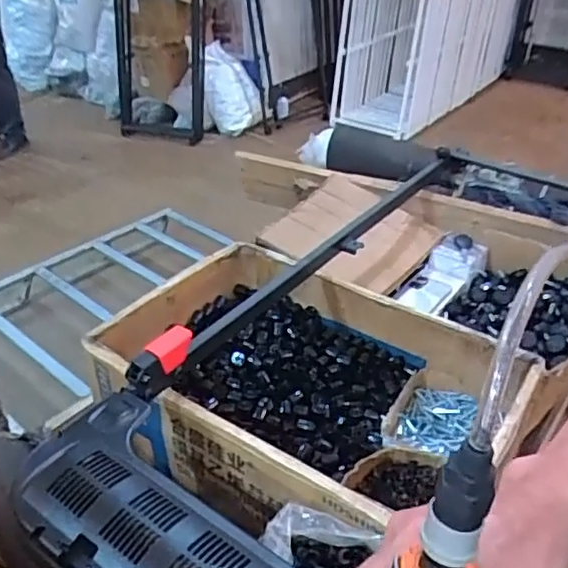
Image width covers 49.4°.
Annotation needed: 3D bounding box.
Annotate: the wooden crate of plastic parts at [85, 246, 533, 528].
[{"bbox_3d":[0.026,0.139,0.848,0.530,0.134,0.370,25,41,33],"label":"wooden crate of plastic parts"}]

